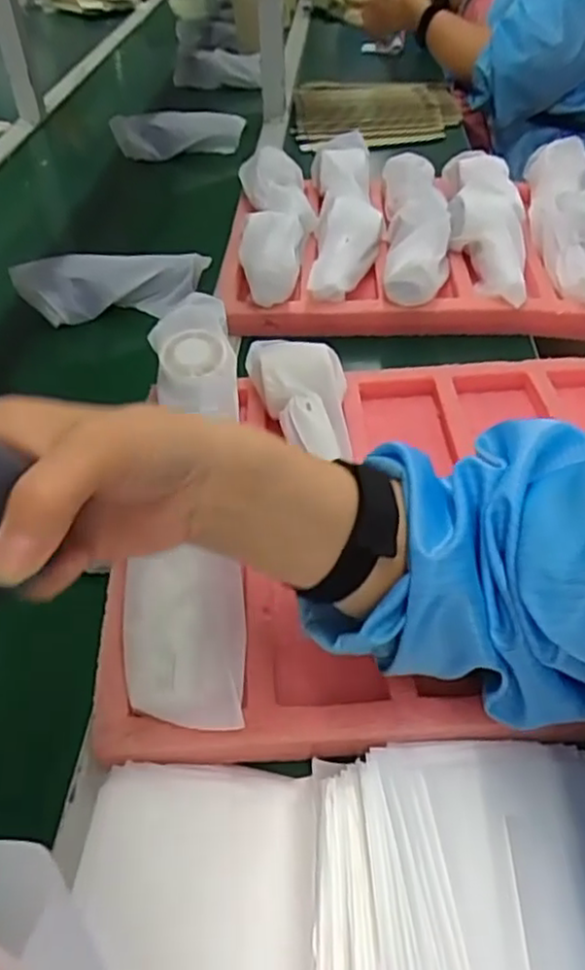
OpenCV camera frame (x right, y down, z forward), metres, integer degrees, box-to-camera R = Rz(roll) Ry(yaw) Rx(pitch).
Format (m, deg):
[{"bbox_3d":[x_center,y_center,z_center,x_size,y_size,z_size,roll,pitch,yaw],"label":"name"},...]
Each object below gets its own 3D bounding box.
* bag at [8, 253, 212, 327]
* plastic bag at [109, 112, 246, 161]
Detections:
[{"bbox_3d":[-0.194,-0.223,0.747,0.201,0.067,0.039,-13,46,-12],"label":"bag"},{"bbox_3d":[-0.184,-0.567,1.103,0.203,0.067,0.029,-8,45,-6],"label":"plastic bag"}]

